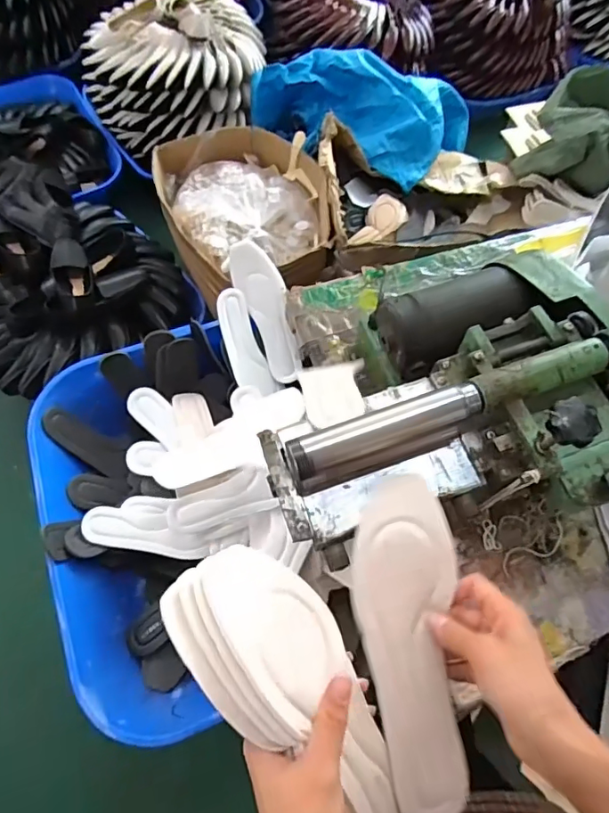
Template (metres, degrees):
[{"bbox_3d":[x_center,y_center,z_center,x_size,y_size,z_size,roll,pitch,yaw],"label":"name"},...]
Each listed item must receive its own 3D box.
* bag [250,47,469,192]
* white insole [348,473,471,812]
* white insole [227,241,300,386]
[{"bbox_3d":[0.160,-0.879,1.459,0.567,0.237,0.478,35,69,11],"label":"bag"},{"bbox_3d":[0.081,0.176,0.392,0.078,0.017,0.242,-3,73,-4],"label":"white insole"},{"bbox_3d":[-0.062,-0.166,0.890,0.080,0.038,0.249,-22,102,-12],"label":"white insole"}]

